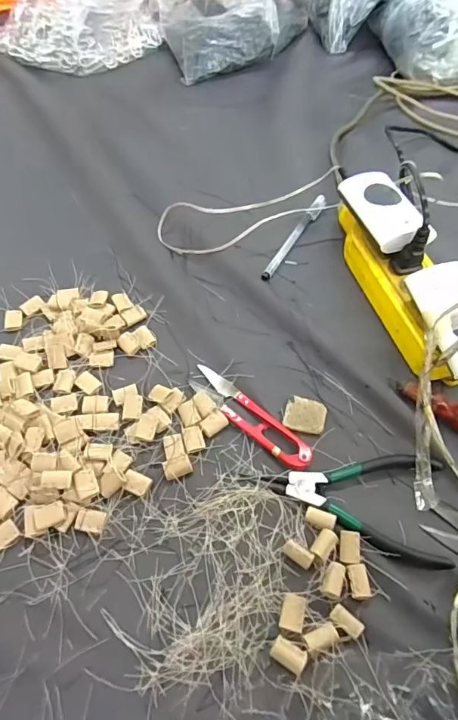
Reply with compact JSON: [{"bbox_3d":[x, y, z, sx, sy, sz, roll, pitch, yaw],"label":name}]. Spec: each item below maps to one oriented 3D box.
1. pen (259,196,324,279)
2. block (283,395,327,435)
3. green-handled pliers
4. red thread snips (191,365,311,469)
[{"bbox_3d":[0.068,-0.129,0.474,0.013,0.009,0.141,27,62,14],"label":"pen"},{"bbox_3d":[0.061,0.045,0.367,0.032,0.007,0.029,9,59,3],"label":"block"},{"bbox_3d":[0.084,0.097,0.330,0.138,0.012,0.074,11,59,5],"label":"green-handled pliers"},{"bbox_3d":[0.016,0.043,0.363,0.116,0.010,0.024,38,65,19],"label":"red thread snips"}]

